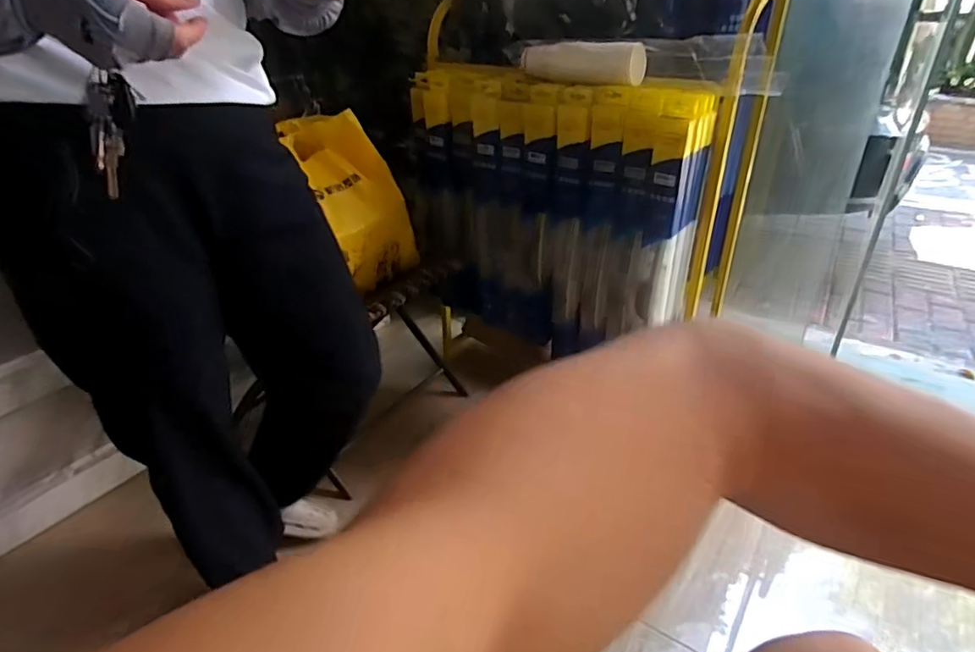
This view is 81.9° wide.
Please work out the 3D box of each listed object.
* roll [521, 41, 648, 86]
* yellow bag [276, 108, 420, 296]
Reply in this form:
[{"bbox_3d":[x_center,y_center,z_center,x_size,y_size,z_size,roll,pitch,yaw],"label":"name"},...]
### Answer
[{"bbox_3d":[0.176,-0.490,1.042,0.219,0.065,0.071,18,35,29],"label":"roll"},{"bbox_3d":[-0.286,-0.284,1.218,0.121,0.384,0.196,-18,11,46],"label":"yellow bag"}]

